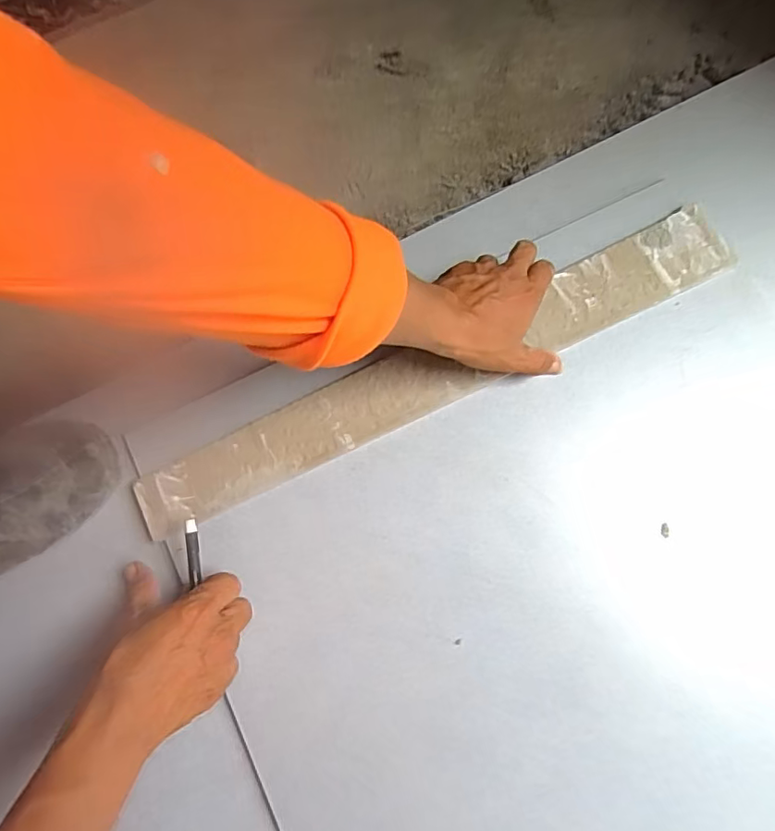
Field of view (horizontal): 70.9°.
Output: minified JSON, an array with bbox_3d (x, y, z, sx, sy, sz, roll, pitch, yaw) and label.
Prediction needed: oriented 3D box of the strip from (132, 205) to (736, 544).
[{"bbox_3d":[0.049,-0.042,0.506,0.592,0.012,0.069,-26,80,-4],"label":"strip"}]

